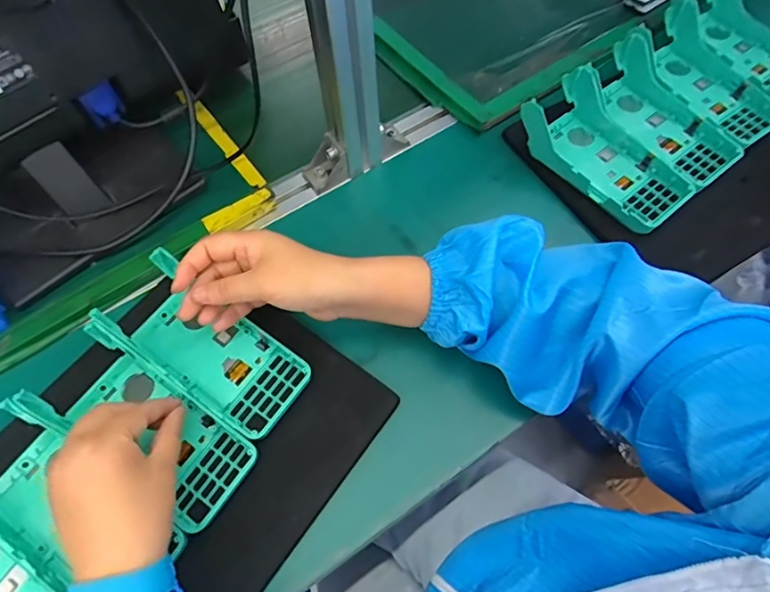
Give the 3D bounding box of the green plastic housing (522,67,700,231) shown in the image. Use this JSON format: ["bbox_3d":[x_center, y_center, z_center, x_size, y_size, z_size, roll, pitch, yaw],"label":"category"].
[{"bbox_3d":[0.219,-0.139,0.493,0.084,0.068,0.165,-38,65,-18],"label":"green plastic housing"}]

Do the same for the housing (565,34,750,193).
[{"bbox_3d":[0.280,-0.186,0.505,0.086,0.055,0.164,-37,65,-18],"label":"housing"}]

